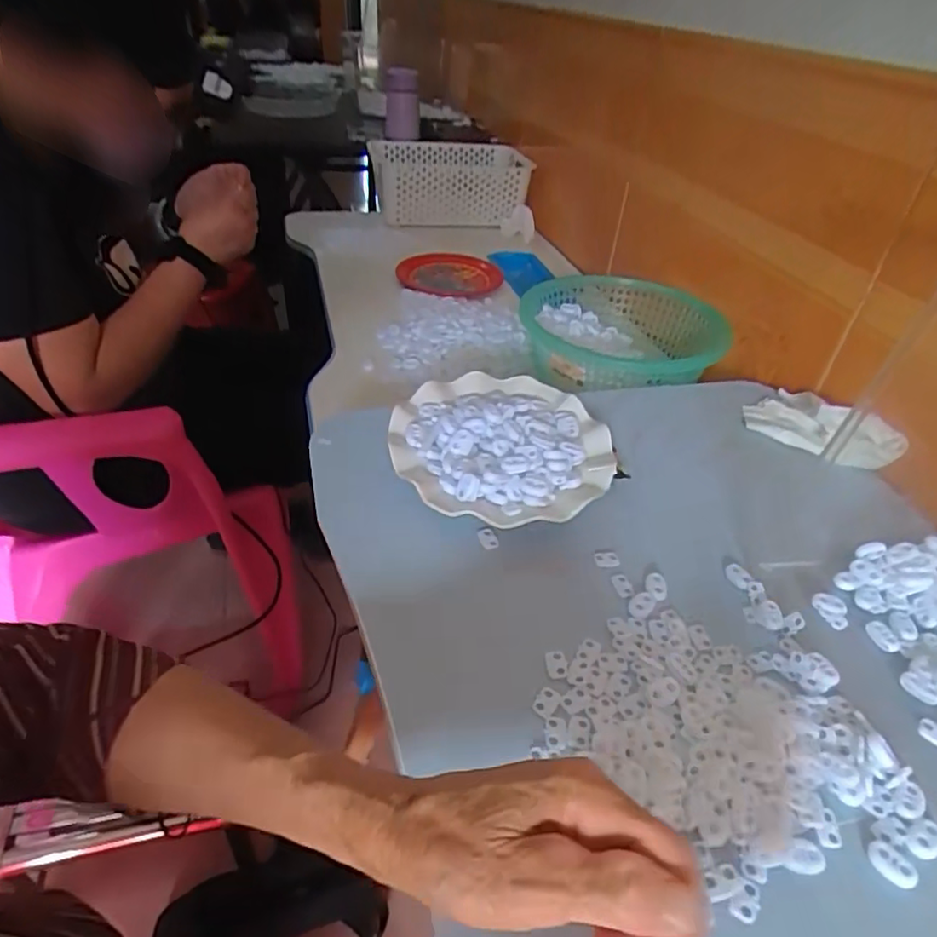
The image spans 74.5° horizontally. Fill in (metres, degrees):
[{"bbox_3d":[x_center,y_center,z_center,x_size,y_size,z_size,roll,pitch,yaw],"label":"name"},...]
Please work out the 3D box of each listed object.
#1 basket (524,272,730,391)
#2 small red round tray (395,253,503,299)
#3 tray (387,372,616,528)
[{"bbox_3d":[0.172,-0.154,0.735,0.233,0.073,0.226,16,40,14],"label":"basket"},{"bbox_3d":[-0.020,-0.307,1.001,0.175,0.032,0.180,3,39,-2],"label":"small red round tray"},{"bbox_3d":[0.027,-0.019,0.508,0.175,0.035,0.179,9,39,5],"label":"tray"}]

